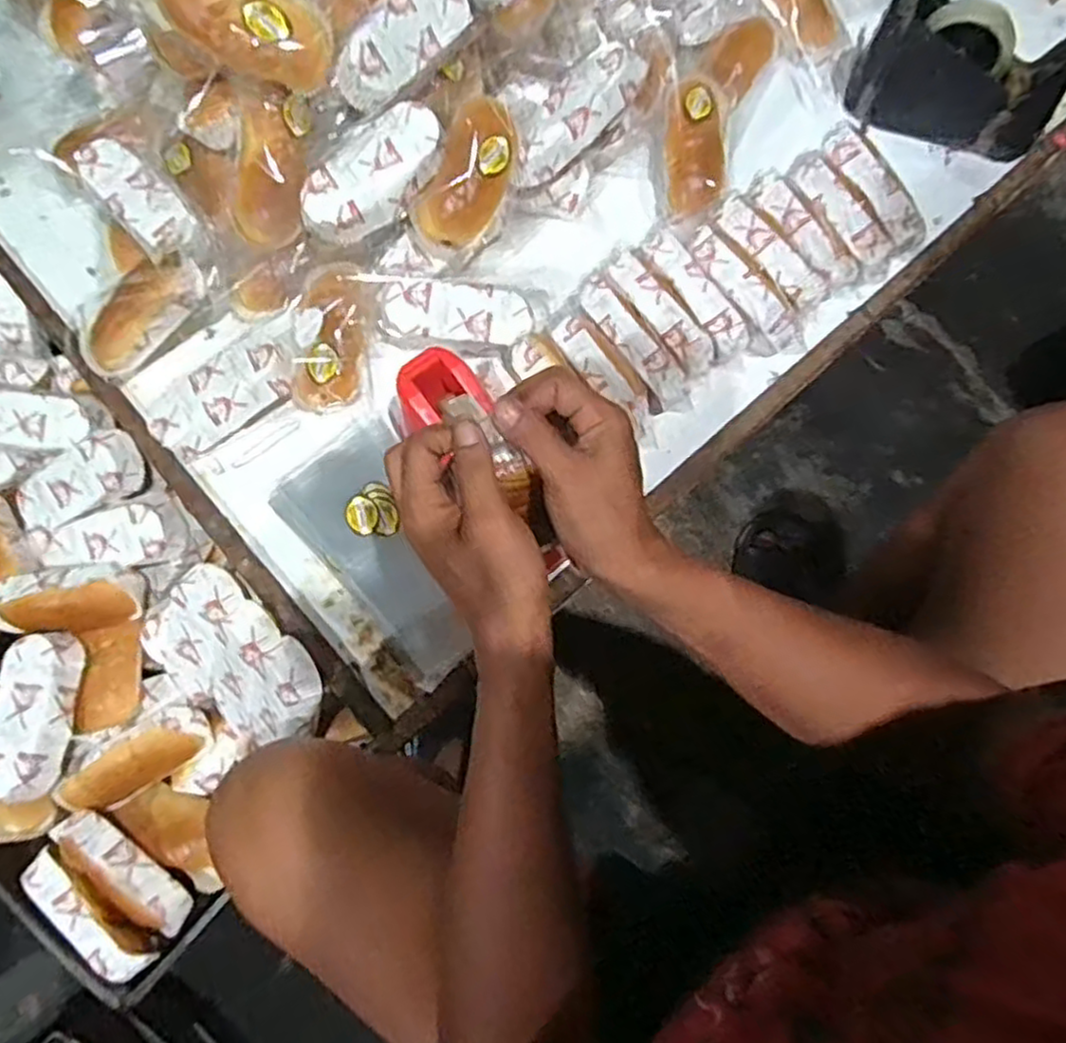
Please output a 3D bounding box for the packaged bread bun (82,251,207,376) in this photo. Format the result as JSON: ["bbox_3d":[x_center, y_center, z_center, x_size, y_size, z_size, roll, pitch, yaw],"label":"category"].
[{"bbox_3d":[-0.366,-0.194,0.666,0.149,0.044,0.059,-31,74,19],"label":"packaged bread bun"}]

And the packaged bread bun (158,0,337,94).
[{"bbox_3d":[-0.232,-0.402,0.579,0.140,0.065,0.045,18,37,-19],"label":"packaged bread bun"}]

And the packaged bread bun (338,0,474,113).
[{"bbox_3d":[-0.111,-0.417,0.612,0.051,0.042,0.148,32,76,9],"label":"packaged bread bun"}]

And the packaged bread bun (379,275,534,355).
[{"bbox_3d":[-0.072,-0.195,0.669,0.134,0.045,0.056,2,73,1],"label":"packaged bread bun"}]

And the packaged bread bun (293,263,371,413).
[{"bbox_3d":[-0.190,-0.177,0.677,0.066,0.036,0.140,5,86,2],"label":"packaged bread bun"}]

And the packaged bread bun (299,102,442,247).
[{"bbox_3d":[-0.141,-0.304,0.628,0.137,0.048,0.063,-42,77,-11],"label":"packaged bread bun"}]

